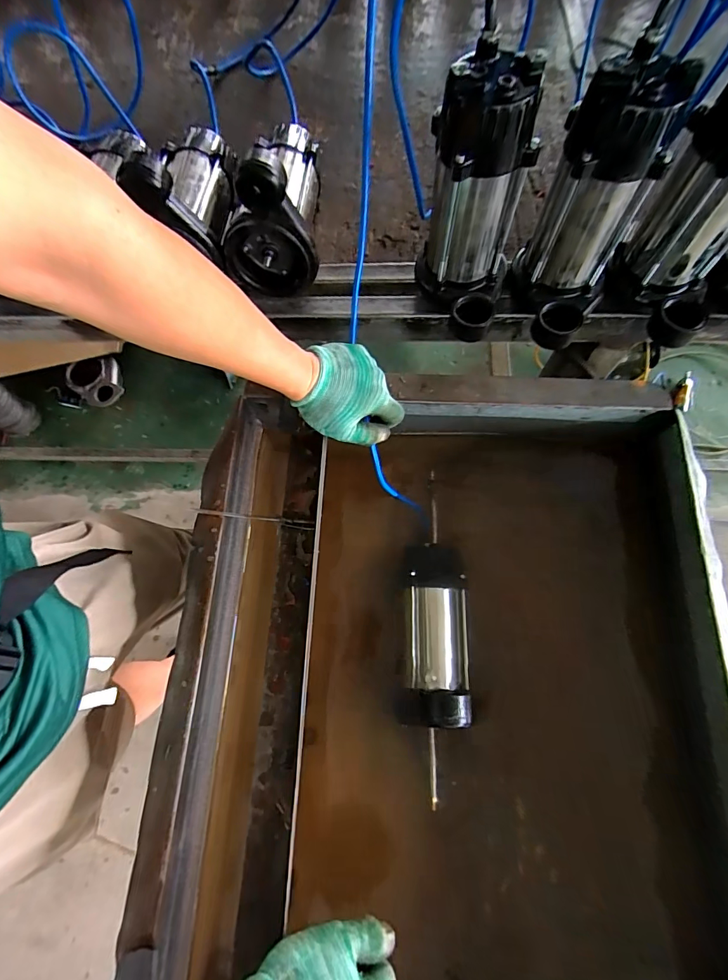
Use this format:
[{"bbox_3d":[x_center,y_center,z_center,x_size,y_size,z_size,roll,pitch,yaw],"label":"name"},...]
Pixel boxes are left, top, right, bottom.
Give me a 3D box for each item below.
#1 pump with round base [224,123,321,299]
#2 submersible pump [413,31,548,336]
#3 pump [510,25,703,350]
[{"bbox_3d":[-0.125,-0.421,0.573,0.116,0.164,0.235,-2,71,3],"label":"pump with round base"},{"bbox_3d":[0.131,-0.312,0.479,0.088,0.239,0.160,-24,71,-5],"label":"submersible pump"},{"bbox_3d":[0.252,-0.294,0.470,0.100,0.240,0.148,5,72,5],"label":"pump"}]

